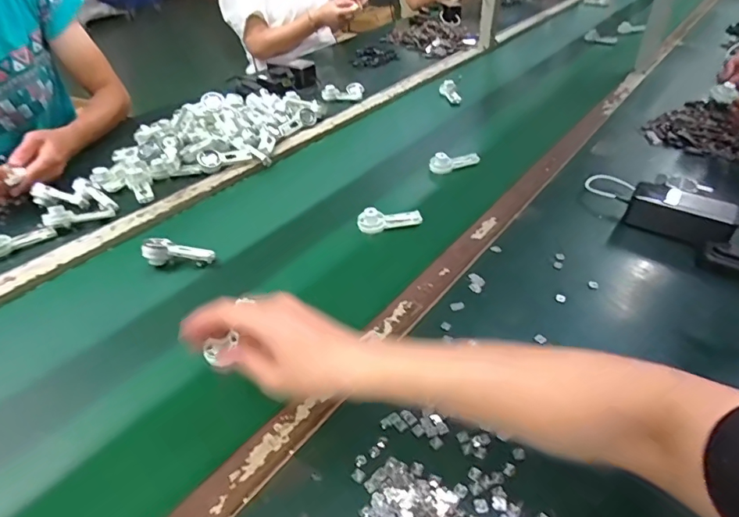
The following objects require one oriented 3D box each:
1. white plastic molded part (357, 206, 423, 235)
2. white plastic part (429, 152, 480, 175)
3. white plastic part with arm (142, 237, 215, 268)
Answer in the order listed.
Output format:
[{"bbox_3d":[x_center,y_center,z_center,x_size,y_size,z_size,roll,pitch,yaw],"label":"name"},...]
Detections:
[{"bbox_3d":[0.031,-0.060,0.699,0.093,0.031,0.026,-10,40,-12],"label":"white plastic molded part"},{"bbox_3d":[0.150,-0.172,0.837,0.091,0.036,0.032,-19,43,-22],"label":"white plastic part"},{"bbox_3d":[-0.258,-0.009,0.642,0.091,0.030,0.031,-1,39,-1],"label":"white plastic part with arm"}]

